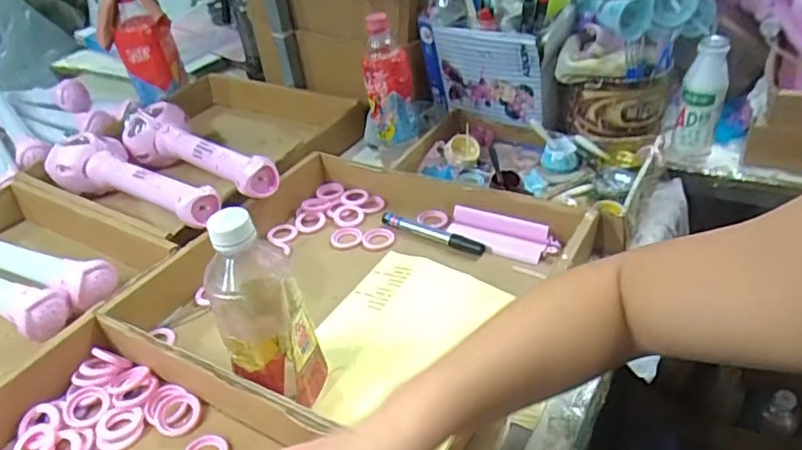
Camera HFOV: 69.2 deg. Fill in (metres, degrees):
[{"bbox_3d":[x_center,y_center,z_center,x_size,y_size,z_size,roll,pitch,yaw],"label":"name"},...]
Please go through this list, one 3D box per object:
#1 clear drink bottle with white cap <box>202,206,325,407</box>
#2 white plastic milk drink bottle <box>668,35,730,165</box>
[{"bbox_3d":[-0.109,0.066,0.460,0.066,0.182,0.077,-16,37,-13],"label":"clear drink bottle with white cap"},{"bbox_3d":[0.374,-0.149,0.728,0.051,0.148,0.054,15,40,27],"label":"white plastic milk drink bottle"}]

